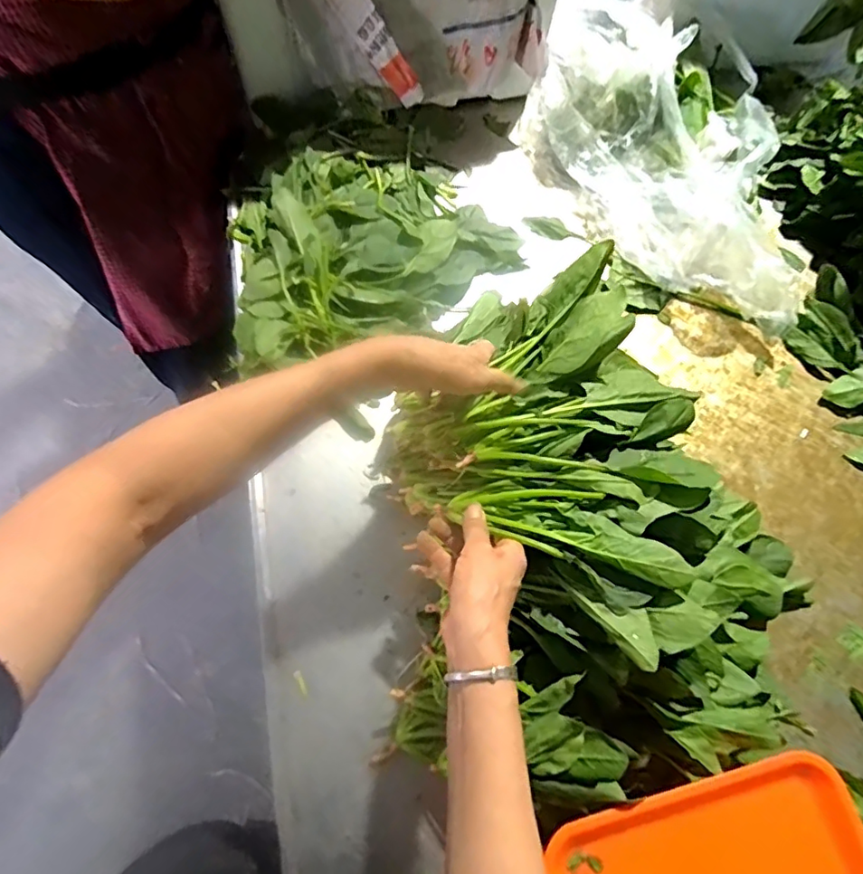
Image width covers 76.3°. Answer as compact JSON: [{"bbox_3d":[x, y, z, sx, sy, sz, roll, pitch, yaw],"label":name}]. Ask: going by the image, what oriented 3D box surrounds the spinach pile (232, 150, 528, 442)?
[{"bbox_3d":[-0.099,-0.236,0.696,0.316,0.075,0.376,35,69,11],"label":"spinach pile"}]

